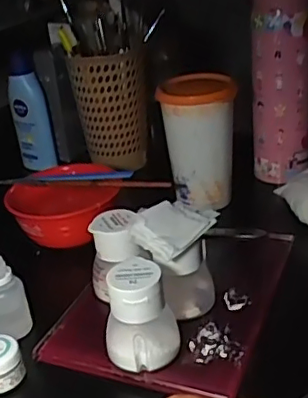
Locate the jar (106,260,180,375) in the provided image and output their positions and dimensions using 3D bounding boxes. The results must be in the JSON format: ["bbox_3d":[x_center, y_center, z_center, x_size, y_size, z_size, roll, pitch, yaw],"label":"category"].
[{"bbox_3d":[-0.009,0.078,0.390,0.049,0.063,0.044,-5,27,1],"label":"jar"}]

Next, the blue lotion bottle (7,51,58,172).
[{"bbox_3d":[-0.151,-0.107,0.709,0.043,0.143,0.028,-12,28,-12],"label":"blue lotion bottle"}]

